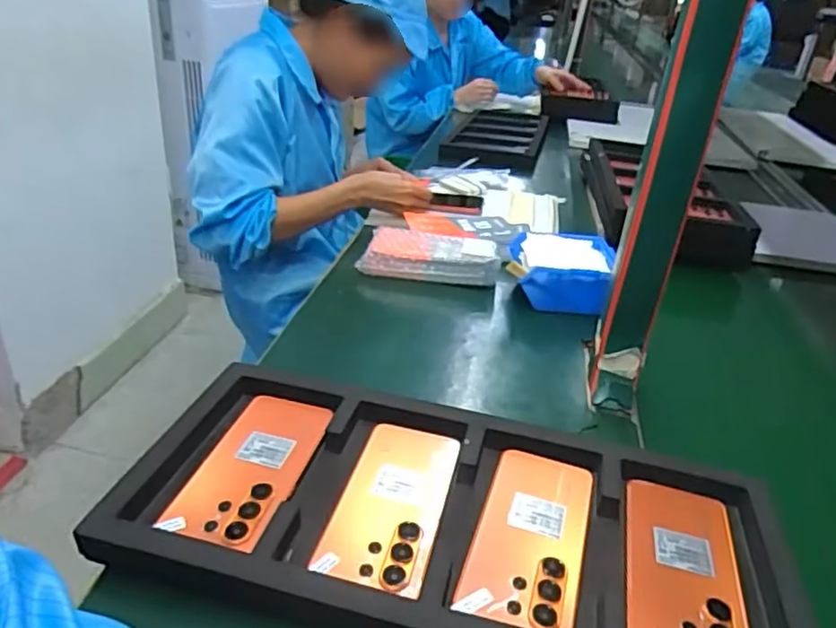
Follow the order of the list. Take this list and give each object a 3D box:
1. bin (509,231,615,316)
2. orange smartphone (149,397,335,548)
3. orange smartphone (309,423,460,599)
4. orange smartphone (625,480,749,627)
[{"bbox_3d":[0.190,-0.059,0.855,0.132,0.059,0.131,8,29,5],"label":"bin"},{"bbox_3d":[-0.130,0.119,0.511,0.078,0.017,0.163,10,34,9],"label":"orange smartphone"},{"bbox_3d":[-0.019,0.140,0.485,0.077,0.009,0.171,10,28,9],"label":"orange smartphone"},{"bbox_3d":[0.187,0.181,0.450,0.075,0.008,0.160,8,29,14],"label":"orange smartphone"}]

